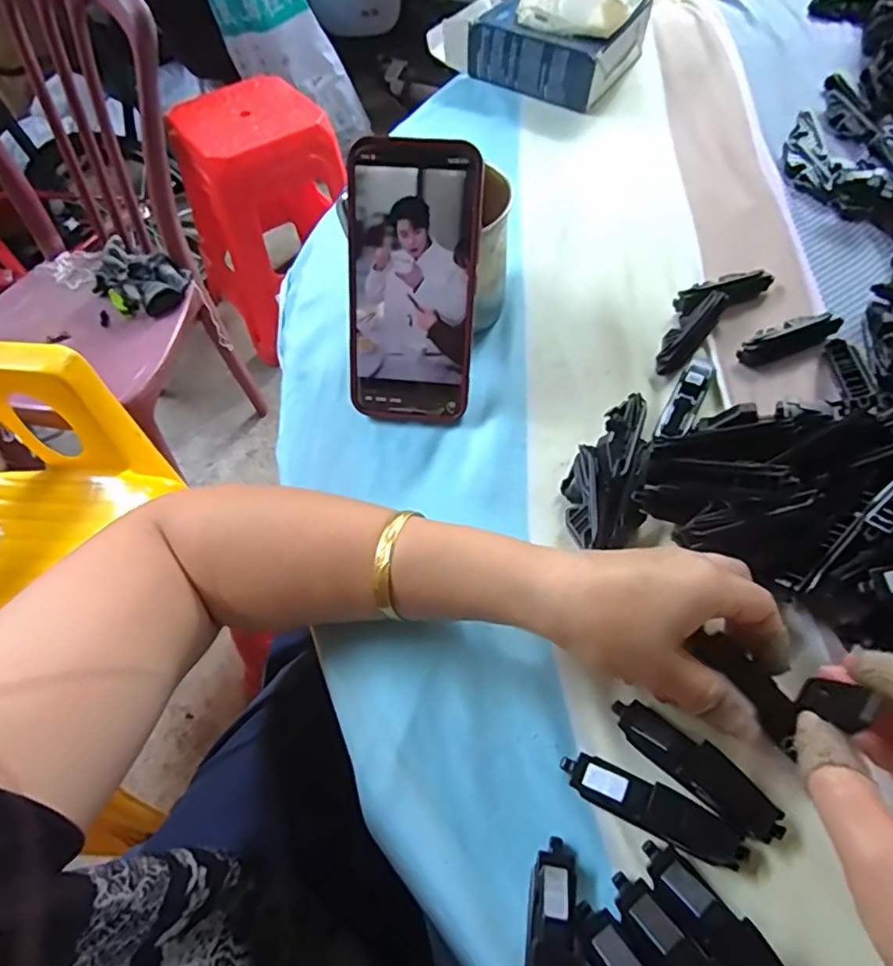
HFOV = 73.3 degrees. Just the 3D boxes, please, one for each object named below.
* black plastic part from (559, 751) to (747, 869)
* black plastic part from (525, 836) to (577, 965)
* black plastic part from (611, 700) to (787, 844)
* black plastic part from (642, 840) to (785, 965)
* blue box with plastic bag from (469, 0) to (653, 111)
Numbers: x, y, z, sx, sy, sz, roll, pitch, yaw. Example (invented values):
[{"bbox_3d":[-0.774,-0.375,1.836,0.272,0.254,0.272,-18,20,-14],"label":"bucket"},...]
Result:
[{"bbox_3d":[0.092,0.145,0.266,0.079,0.016,0.020,21,62,15],"label":"black plastic part"},{"bbox_3d":[0.042,0.191,0.241,0.020,0.015,0.079,6,59,7],"label":"black plastic part"},{"bbox_3d":[0.114,0.130,0.276,0.080,0.013,0.020,37,67,22],"label":"black plastic part"},{"bbox_3d":[0.113,0.183,0.240,0.020,0.011,0.079,-37,63,-18],"label":"black plastic part"},{"bbox_3d":[0.127,-0.471,0.602,0.136,0.083,0.172,31,65,20],"label":"blue box with plastic bag"}]

